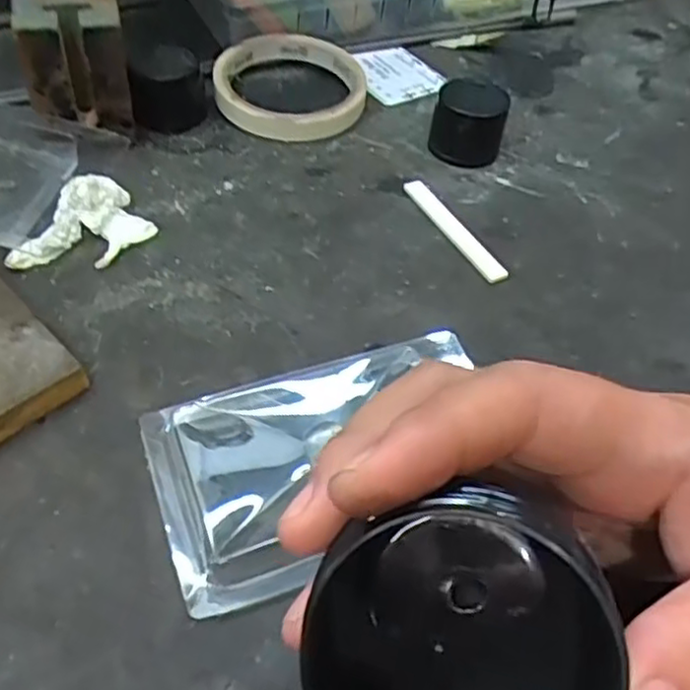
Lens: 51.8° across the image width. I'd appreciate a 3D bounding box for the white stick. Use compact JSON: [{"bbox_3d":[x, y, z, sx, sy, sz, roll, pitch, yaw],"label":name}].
[{"bbox_3d":[0.055,-0.059,0.364,0.010,0.006,0.080,-20,54,-22],"label":"white stick"}]

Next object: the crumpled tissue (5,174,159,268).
[{"bbox_3d":[-0.122,-0.056,0.339,0.050,0.015,0.059,14,49,7],"label":"crumpled tissue"}]

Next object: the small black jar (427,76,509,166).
[{"bbox_3d":[0.070,-0.127,0.402,0.040,0.038,0.039,3,48,-3],"label":"small black jar"}]

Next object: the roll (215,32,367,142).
[{"bbox_3d":[-0.033,-0.159,0.434,0.089,0.018,0.093,3,49,-4],"label":"roll"}]

